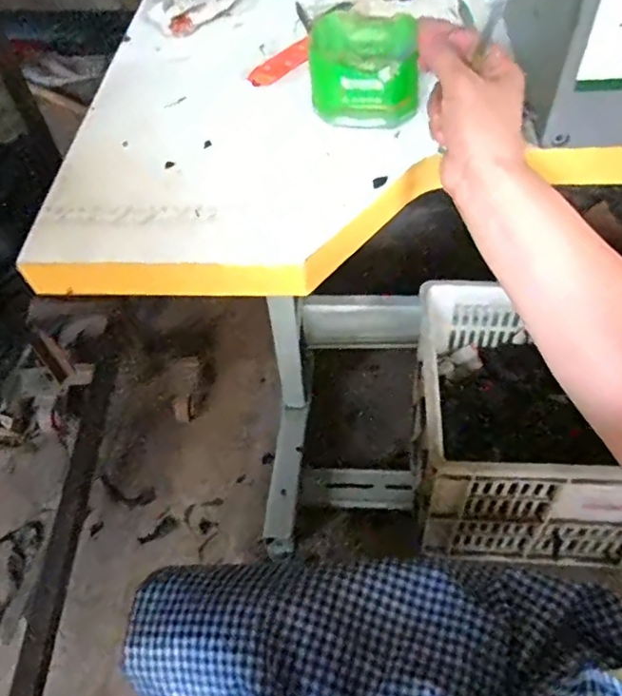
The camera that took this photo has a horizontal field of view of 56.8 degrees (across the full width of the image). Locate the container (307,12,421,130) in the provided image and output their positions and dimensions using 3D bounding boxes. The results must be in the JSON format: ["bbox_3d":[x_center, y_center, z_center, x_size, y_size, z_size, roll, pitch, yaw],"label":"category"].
[{"bbox_3d":[0.043,-0.229,0.484,0.085,0.064,0.087,-1,53,3],"label":"container"}]

